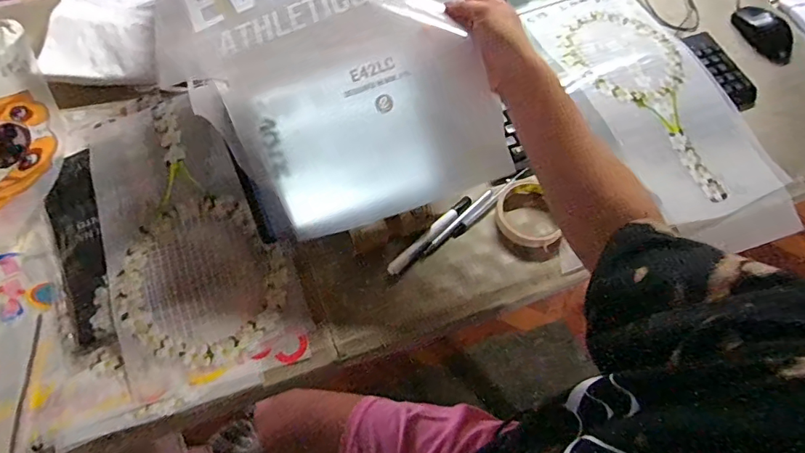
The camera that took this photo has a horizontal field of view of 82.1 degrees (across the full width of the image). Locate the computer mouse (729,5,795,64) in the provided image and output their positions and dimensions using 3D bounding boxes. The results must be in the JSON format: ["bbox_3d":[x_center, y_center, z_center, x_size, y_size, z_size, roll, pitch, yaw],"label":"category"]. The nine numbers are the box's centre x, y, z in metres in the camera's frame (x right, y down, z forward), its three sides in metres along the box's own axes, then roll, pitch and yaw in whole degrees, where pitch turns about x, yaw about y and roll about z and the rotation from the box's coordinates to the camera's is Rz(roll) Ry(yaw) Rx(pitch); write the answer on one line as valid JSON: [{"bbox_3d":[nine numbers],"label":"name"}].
[{"bbox_3d":[0.585,-0.313,0.744,0.049,0.035,0.125,-9,62,-7],"label":"computer mouse"}]

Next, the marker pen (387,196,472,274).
[{"bbox_3d":[0.036,0.008,0.559,0.015,0.018,0.138,41,67,18],"label":"marker pen"}]

